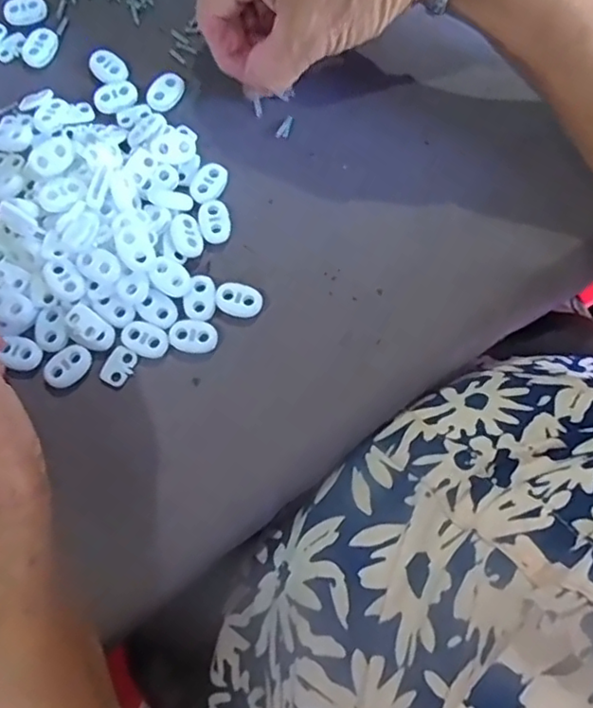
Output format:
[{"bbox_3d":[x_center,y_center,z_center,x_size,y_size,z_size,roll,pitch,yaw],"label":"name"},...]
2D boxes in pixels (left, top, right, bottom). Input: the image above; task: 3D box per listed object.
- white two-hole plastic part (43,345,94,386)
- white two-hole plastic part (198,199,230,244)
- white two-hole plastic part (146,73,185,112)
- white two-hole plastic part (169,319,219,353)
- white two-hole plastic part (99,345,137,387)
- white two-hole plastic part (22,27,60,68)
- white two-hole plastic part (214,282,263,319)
[{"bbox_3d":[-0.106,0.005,0.280,0.015,0.004,0.022,44,79,10],"label":"white two-hole plastic part"},{"bbox_3d":[-0.041,-0.066,0.300,0.016,0.004,0.023,-10,76,-4],"label":"white two-hole plastic part"},{"bbox_3d":[-0.069,-0.138,0.318,0.018,0.004,0.022,30,77,6],"label":"white two-hole plastic part"},{"bbox_3d":[-0.048,-0.009,0.284,0.022,0.004,0.016,5,75,0],"label":"white two-hole plastic part"},{"bbox_3d":[-0.083,0.005,0.281,0.013,0.004,0.018,28,77,6],"label":"white two-hole plastic part"},{"bbox_3d":[-0.138,-0.165,0.325,0.017,0.006,0.022,22,76,5],"label":"white two-hole plastic part"},{"bbox_3d":[-0.028,-0.026,0.290,0.022,0.004,0.016,18,76,4],"label":"white two-hole plastic part"}]

